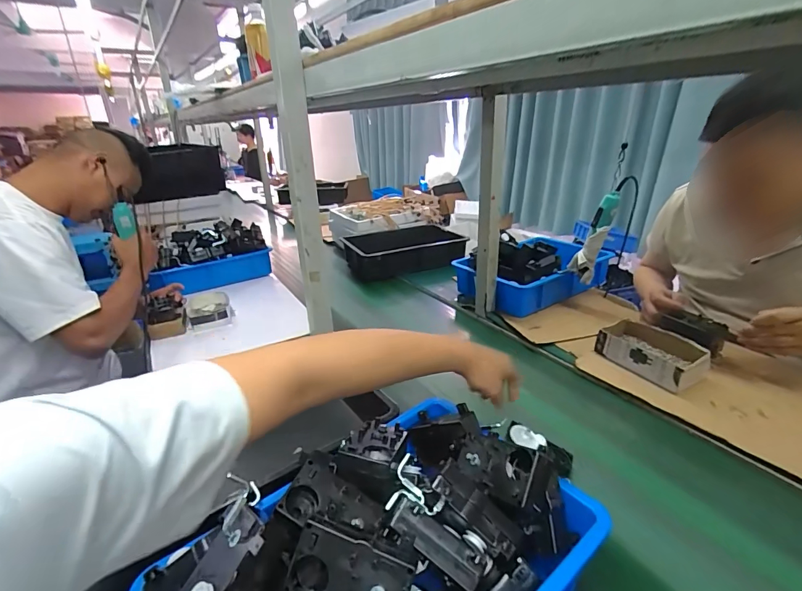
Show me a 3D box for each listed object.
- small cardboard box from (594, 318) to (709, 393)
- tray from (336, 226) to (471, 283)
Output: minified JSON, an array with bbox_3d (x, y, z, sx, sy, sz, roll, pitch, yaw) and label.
[{"bbox_3d":[0.502,0.113,0.806,0.128,0.047,0.186,-14,26,-26],"label":"small cardboard box"},{"bbox_3d":[0.008,-0.161,1.467,0.414,0.132,0.254,-9,24,-16],"label":"tray"}]

